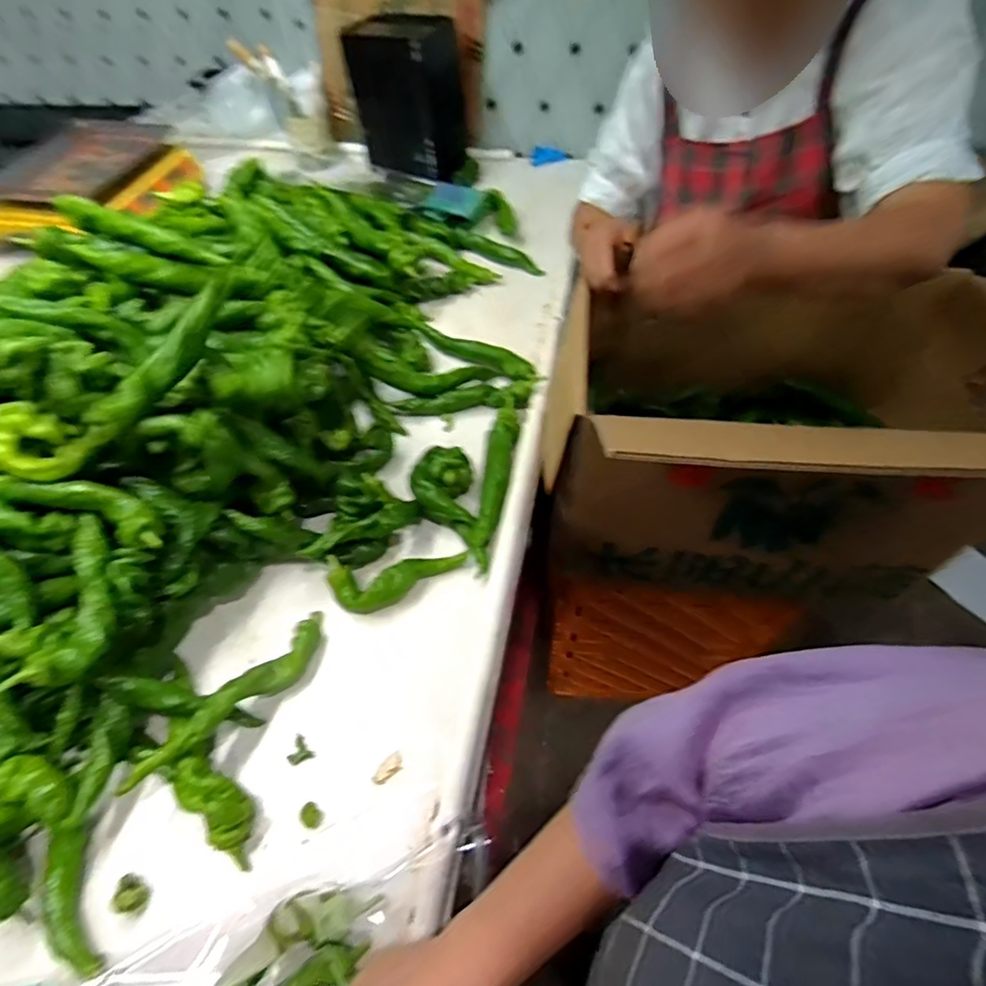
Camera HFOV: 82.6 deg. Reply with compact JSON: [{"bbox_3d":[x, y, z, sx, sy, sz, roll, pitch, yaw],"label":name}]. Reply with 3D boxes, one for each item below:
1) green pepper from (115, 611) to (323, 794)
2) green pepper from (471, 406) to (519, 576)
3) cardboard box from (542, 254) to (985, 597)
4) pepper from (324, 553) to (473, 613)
[{"bbox_3d":[-0.235,0.188,0.521,0.036,0.031,0.208,31,46,24],"label":"green pepper"},{"bbox_3d":[0.002,-0.015,0.664,0.031,0.027,0.220,7,53,7],"label":"green pepper"},{"bbox_3d":[0.442,-0.075,0.761,0.716,0.329,0.322,-1,52,1],"label":"cardboard box"},{"bbox_3d":[-0.100,0.093,0.605,0.151,0.033,0.053,-7,52,-3],"label":"pepper"}]

